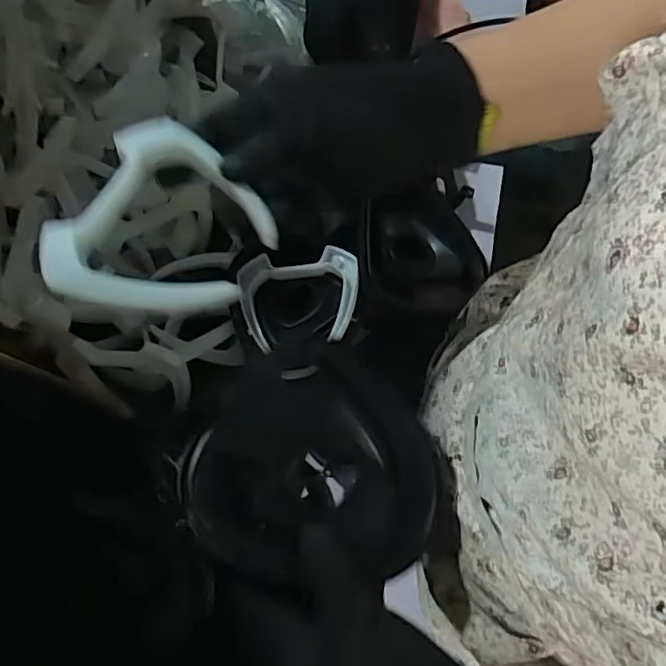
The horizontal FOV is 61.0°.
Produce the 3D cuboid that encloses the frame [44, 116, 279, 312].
[{"bbox_3d":[-0.084,-0.057,0.286,0.101,0.027,0.109,24,79,4],"label":"frame"}]

